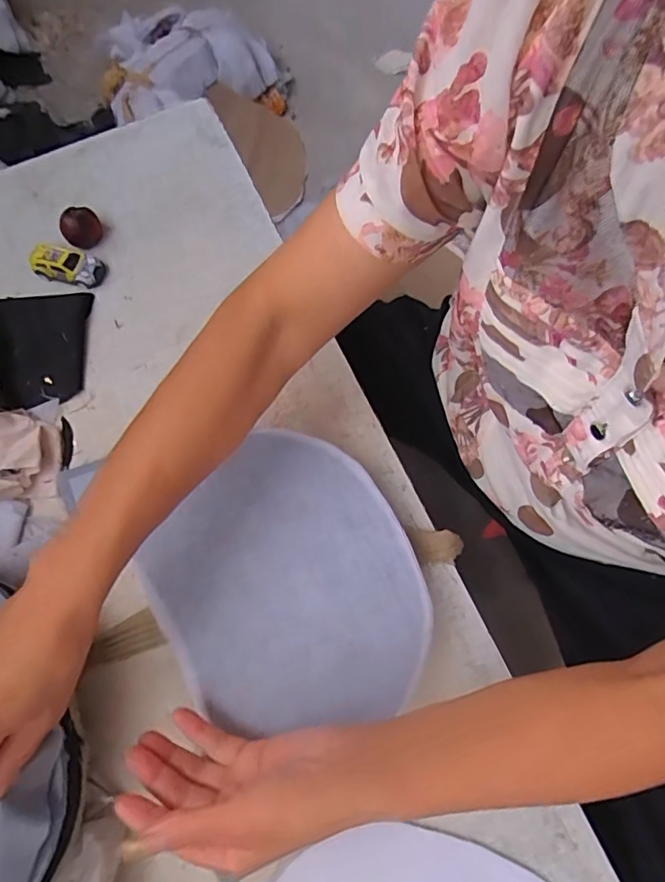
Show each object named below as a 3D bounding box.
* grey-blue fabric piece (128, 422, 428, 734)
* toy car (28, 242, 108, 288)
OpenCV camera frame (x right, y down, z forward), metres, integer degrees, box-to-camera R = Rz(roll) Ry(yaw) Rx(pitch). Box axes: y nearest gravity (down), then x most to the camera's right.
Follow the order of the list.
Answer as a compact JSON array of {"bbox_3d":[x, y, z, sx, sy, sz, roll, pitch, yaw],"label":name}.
[{"bbox_3d":[-0.032,0.101,0.389,0.174,0.010,0.201,-31,75,-8],"label":"grey-blue fabric piece"},{"bbox_3d":[-0.246,-0.162,0.499,0.064,0.026,0.029,8,73,3],"label":"toy car"}]

